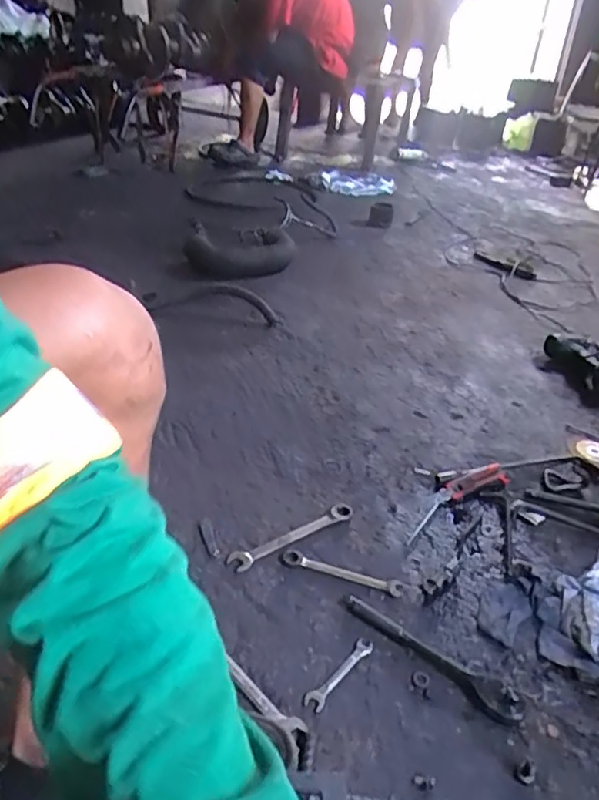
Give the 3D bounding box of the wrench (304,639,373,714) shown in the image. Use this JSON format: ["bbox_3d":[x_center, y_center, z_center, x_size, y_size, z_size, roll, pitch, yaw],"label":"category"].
[{"bbox_3d":[0.049,0.333,0.760,0.024,0.011,0.115,27,39,33],"label":"wrench"}]

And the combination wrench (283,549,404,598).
[{"bbox_3d":[0.061,0.246,0.887,0.170,0.010,0.030,12,33,13],"label":"combination wrench"}]

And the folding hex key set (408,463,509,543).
[{"bbox_3d":[0.261,0.161,1.042,0.247,0.024,0.044,-19,38,-32],"label":"folding hex key set"}]

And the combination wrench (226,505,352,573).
[{"bbox_3d":[-0.011,0.204,0.932,0.209,0.009,0.035,-18,38,-31],"label":"combination wrench"}]

